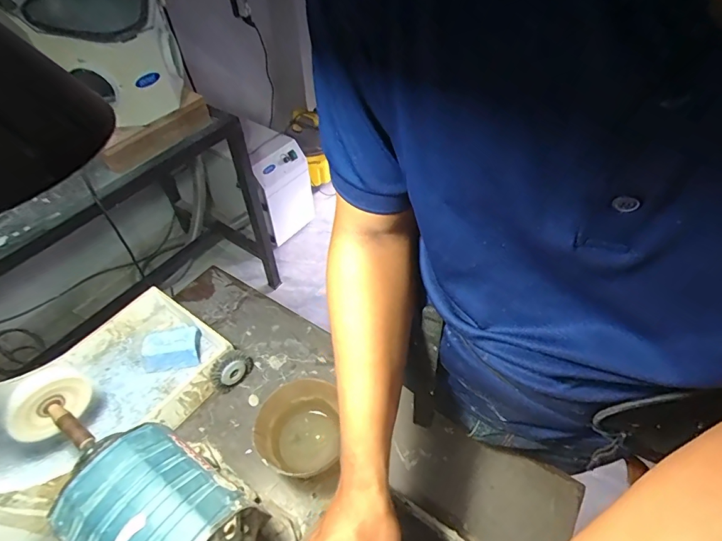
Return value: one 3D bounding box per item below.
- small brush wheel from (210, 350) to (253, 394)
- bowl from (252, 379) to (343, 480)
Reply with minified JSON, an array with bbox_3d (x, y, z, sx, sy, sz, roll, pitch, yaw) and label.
[{"bbox_3d":[-0.196,0.151,0.640,0.024,0.058,0.065,34,57,26],"label":"small brush wheel"},{"bbox_3d":[-0.084,0.213,0.566,0.100,0.074,0.109,0,49,0],"label":"bowl"}]

